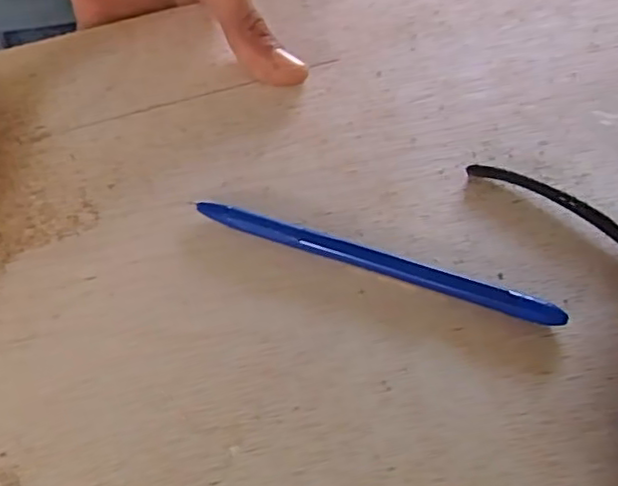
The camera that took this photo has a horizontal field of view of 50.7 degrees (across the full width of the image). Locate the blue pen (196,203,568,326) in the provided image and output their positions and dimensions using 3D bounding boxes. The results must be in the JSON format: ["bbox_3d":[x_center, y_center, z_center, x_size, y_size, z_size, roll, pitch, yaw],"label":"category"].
[{"bbox_3d":[0.020,0.006,0.232,0.134,0.010,0.006,18,58,17],"label":"blue pen"}]

